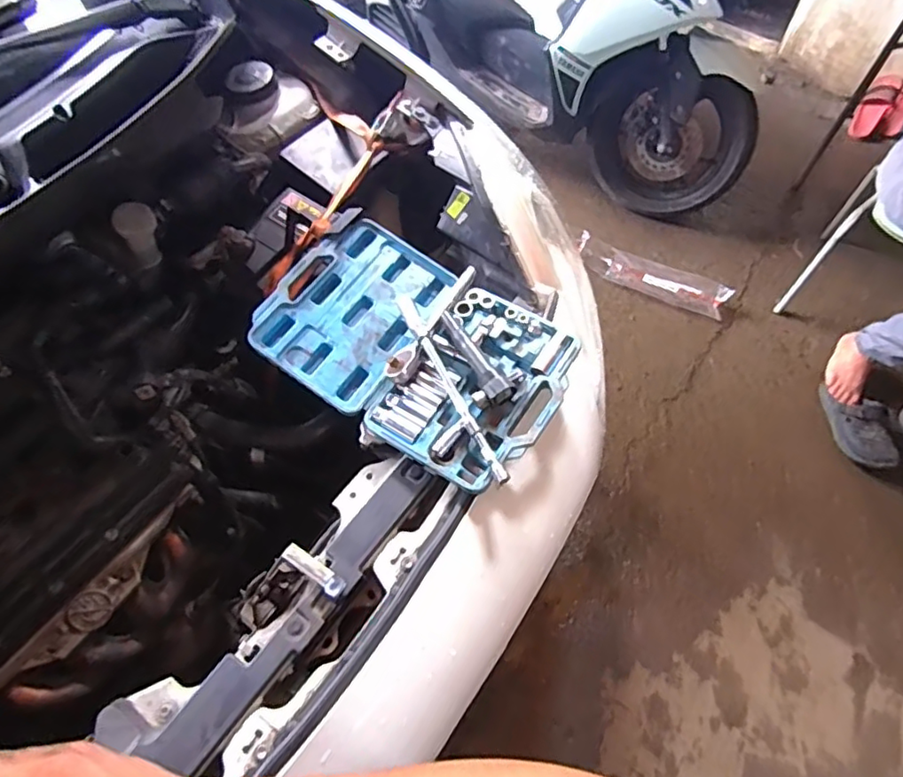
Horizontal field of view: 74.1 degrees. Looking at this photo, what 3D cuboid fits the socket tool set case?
[{"bbox_3d":[-0.047,-0.057,0.763,0.390,0.049,0.247,31,64,16],"label":"socket tool set case"}]

